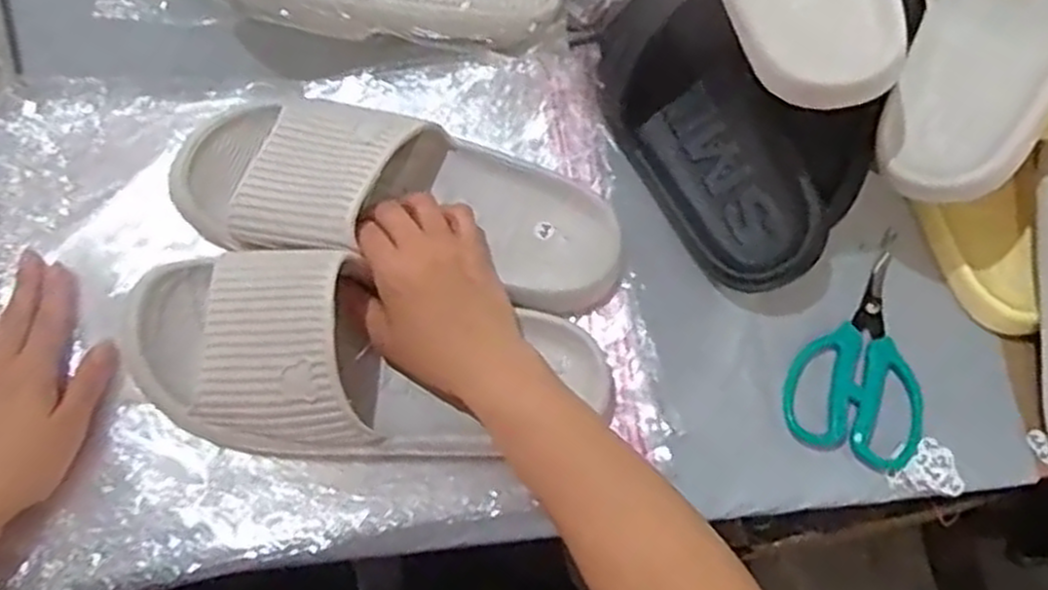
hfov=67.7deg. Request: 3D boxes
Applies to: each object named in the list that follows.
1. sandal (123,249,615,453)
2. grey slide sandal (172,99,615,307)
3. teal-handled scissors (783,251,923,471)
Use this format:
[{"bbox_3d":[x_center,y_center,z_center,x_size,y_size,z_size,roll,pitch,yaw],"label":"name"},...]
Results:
[{"bbox_3d":[-0.092,0.039,0.463,0.292,0.081,0.110,8,70,-6],"label":"sandal"},{"bbox_3d":[-0.078,-0.064,0.499,0.288,0.061,0.105,13,70,-4],"label":"grey slide sandal"},{"bbox_3d":[0.219,0.037,0.499,0.080,0.007,0.135,20,71,6],"label":"teal-handled scissors"}]

